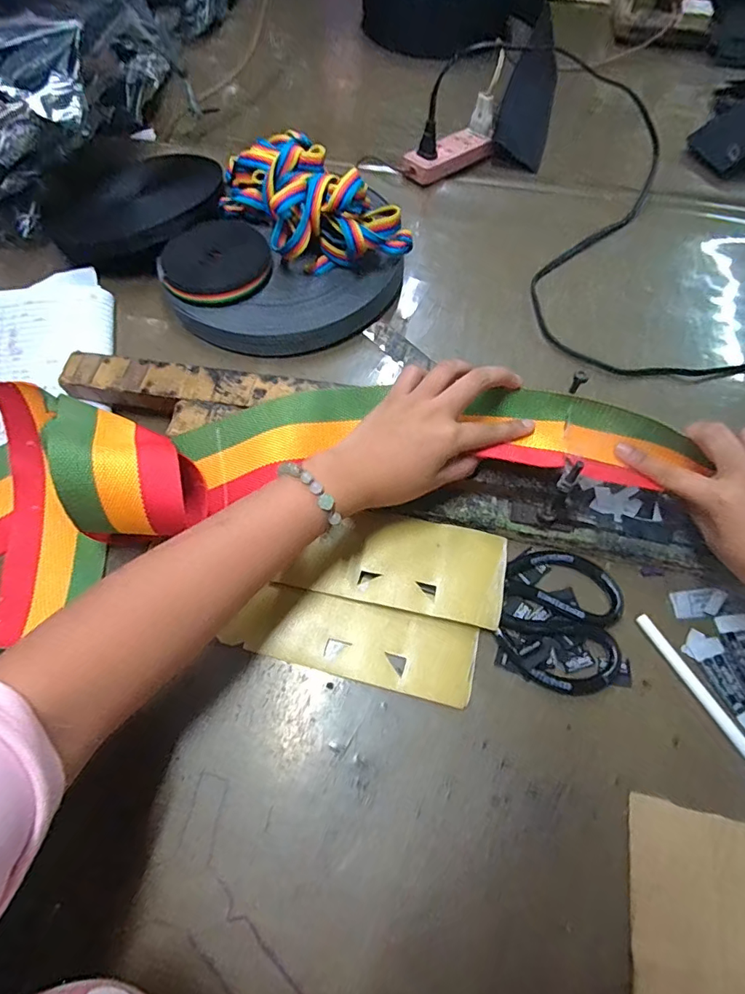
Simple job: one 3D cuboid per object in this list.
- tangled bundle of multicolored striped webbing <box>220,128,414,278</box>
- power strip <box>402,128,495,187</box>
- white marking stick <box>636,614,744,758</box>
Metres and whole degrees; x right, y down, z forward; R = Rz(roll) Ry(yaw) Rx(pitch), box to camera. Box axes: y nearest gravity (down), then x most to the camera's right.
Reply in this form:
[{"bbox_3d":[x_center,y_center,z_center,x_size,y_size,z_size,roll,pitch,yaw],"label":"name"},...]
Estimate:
[{"bbox_3d":[-0.069,-0.297,0.488,0.095,0.084,0.204,-40,70,-17],"label":"tangled bundle of multicolored striped webbing"},{"bbox_3d":[0.102,-0.448,0.625,0.131,0.028,0.048,-41,72,-18],"label":"power strip"},{"bbox_3d":[0.246,0.154,0.340,0.011,0.009,0.157,-25,68,-12],"label":"white marking stick"}]

